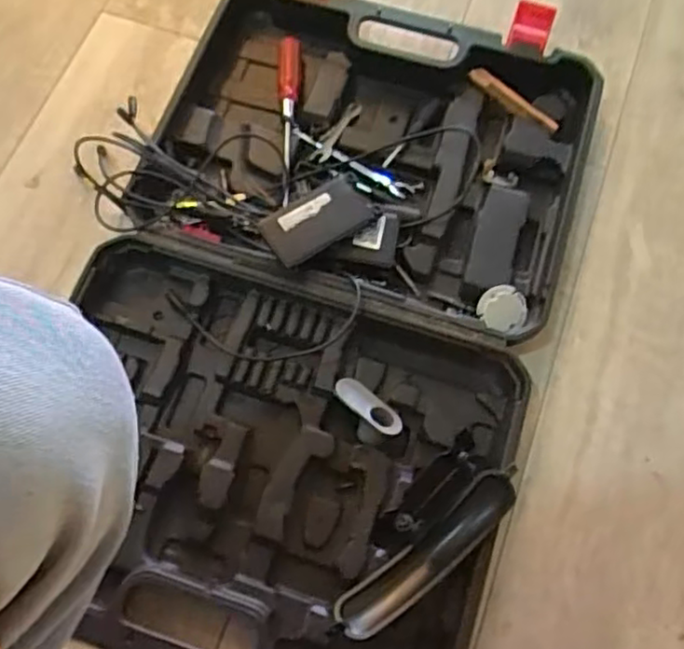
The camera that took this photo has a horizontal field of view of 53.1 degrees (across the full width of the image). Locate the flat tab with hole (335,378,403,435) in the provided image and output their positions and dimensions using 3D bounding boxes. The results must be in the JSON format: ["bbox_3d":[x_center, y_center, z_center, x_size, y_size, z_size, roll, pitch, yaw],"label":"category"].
[{"bbox_3d":[0.024,0.073,0.612,0.068,0.008,0.028,39,43,10],"label":"flat tab with hole"}]

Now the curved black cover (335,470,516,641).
[{"bbox_3d":[0.069,0.187,0.556,0.172,0.051,0.040,-38,75,-12],"label":"curved black cover"}]

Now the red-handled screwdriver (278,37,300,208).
[{"bbox_3d":[-0.057,-0.215,0.711,0.020,0.026,0.199,0,71,0],"label":"red-handled screwdriver"}]

